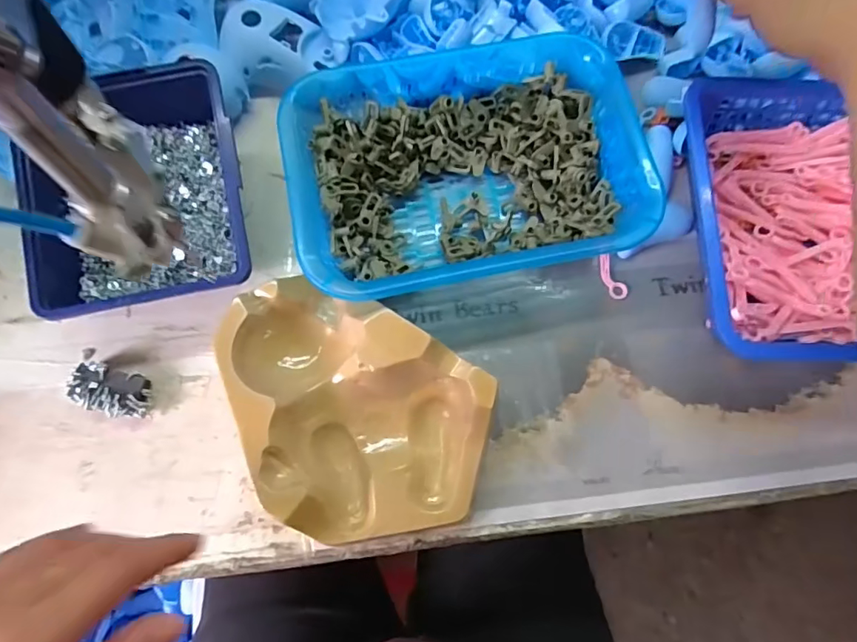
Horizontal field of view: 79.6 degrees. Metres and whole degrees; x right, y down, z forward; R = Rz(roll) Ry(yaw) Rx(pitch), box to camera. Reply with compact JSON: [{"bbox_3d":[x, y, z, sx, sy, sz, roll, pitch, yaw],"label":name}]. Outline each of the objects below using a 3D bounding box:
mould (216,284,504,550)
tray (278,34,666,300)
[{"bbox_3d":[-0.055,0.060,0.344,0.188,0.055,0.136,32,76,8],"label":"mould"},{"bbox_3d":[0.030,-0.122,0.388,0.261,0.053,0.184,-11,75,-4],"label":"tray"}]

